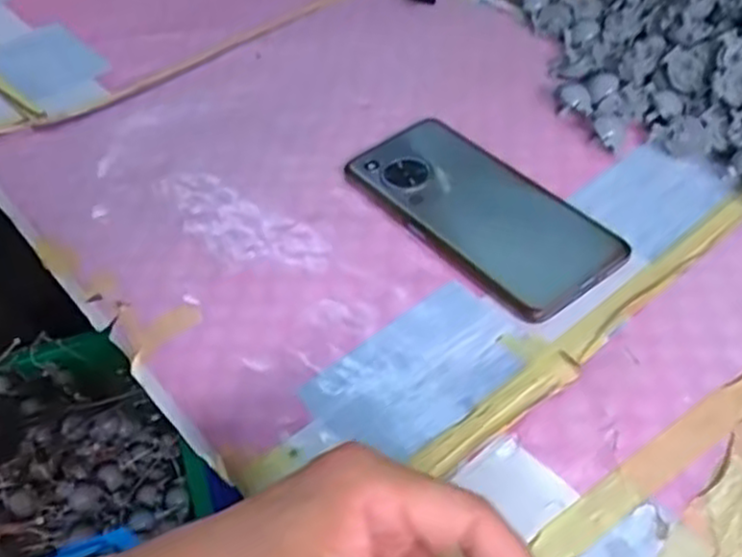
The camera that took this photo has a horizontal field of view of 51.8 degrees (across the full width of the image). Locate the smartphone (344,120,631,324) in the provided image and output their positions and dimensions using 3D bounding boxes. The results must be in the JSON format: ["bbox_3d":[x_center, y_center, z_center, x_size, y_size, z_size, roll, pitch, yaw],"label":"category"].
[{"bbox_3d":[0.066,-0.044,0.446,0.082,0.009,0.164,-33,53,-22],"label":"smartphone"}]

